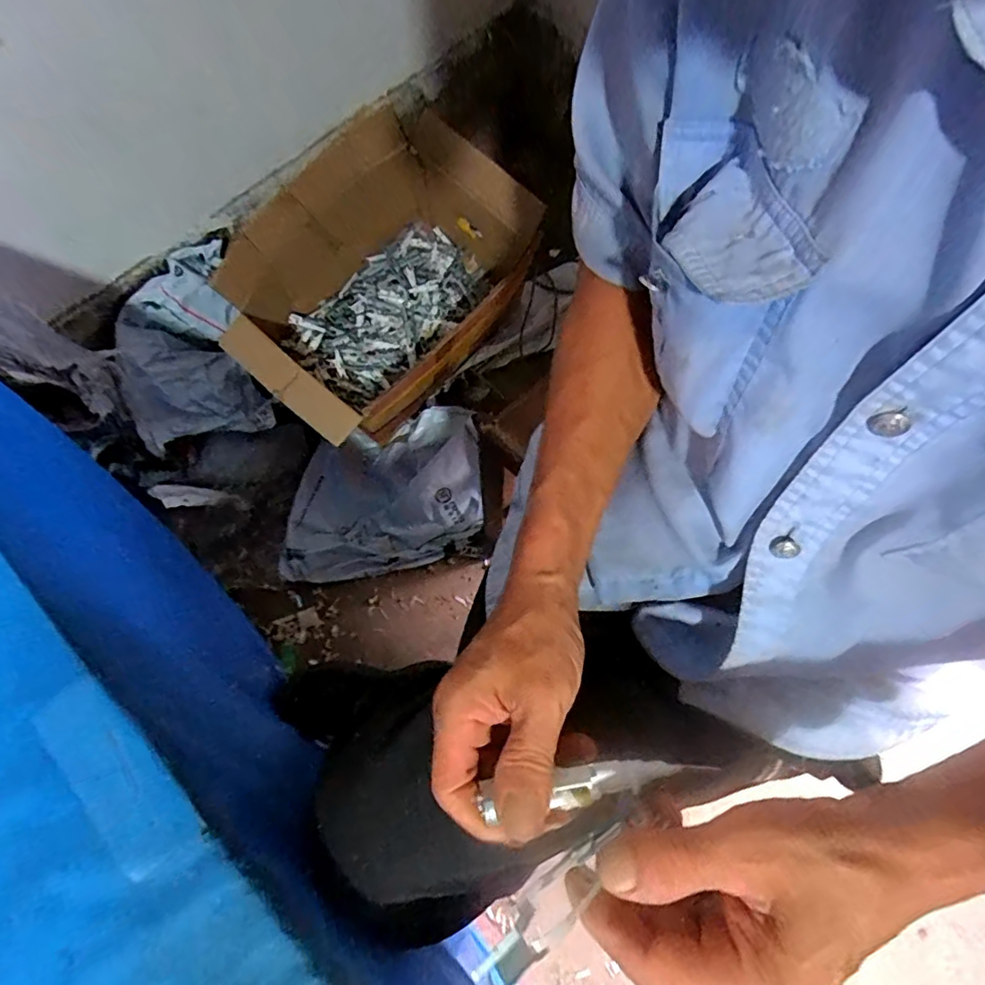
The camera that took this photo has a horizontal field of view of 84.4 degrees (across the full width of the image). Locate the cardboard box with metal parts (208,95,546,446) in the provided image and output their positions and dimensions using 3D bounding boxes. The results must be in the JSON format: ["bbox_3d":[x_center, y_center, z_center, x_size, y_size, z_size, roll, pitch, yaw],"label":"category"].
[{"bbox_3d":[-0.193,-0.385,0.956,0.409,0.247,0.559,38,75,13],"label":"cardboard box with metal parts"}]

